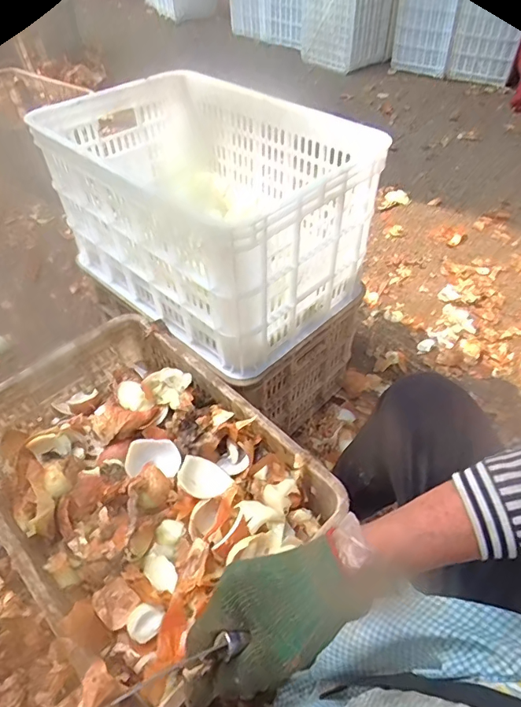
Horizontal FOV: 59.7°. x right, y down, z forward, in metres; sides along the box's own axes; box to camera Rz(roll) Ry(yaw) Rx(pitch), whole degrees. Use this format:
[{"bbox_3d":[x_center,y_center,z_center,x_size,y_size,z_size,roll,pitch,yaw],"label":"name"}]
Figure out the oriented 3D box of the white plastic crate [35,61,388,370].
[{"bbox_3d":[-0.098,-0.268,0.818,0.543,0.263,0.353,35,58,27],"label":"white plastic crate"}]

